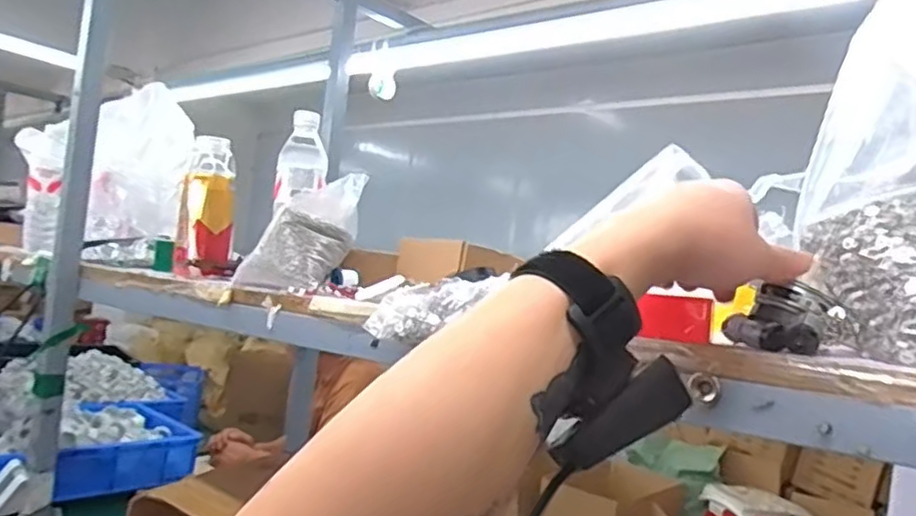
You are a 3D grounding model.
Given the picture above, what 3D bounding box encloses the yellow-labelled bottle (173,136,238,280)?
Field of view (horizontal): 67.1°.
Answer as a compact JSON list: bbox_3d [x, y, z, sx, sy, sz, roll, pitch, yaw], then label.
[{"bbox_3d":[-0.331,-0.068,0.914,0.069,0.176,0.066,7,-1,-23],"label":"yellow-labelled bottle"}]

